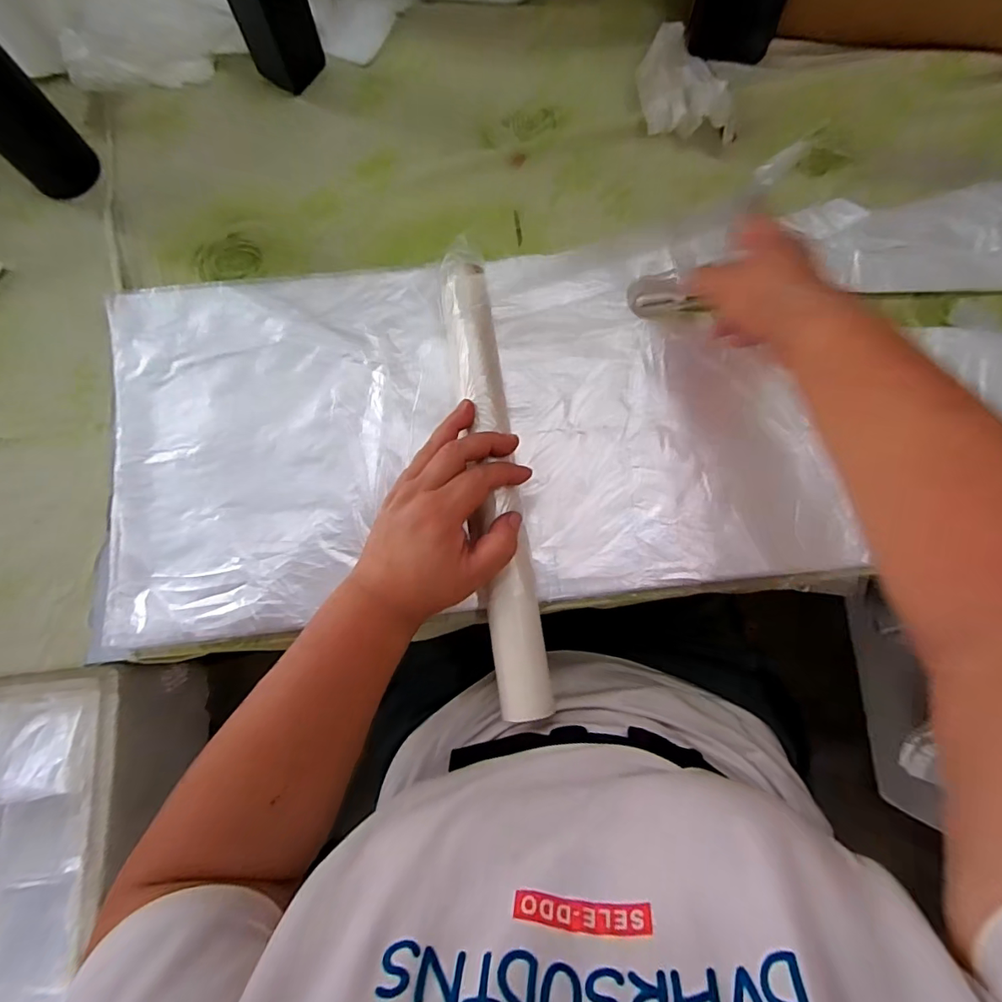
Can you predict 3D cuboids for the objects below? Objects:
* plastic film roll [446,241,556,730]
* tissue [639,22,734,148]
[{"bbox_3d":[-0.005,-0.023,0.399,0.039,0.032,0.369,-8,81,-2],"label":"plastic film roll"},{"bbox_3d":[0.175,-0.408,0.493,0.084,0.022,0.126,-12,78,-3],"label":"tissue"}]

